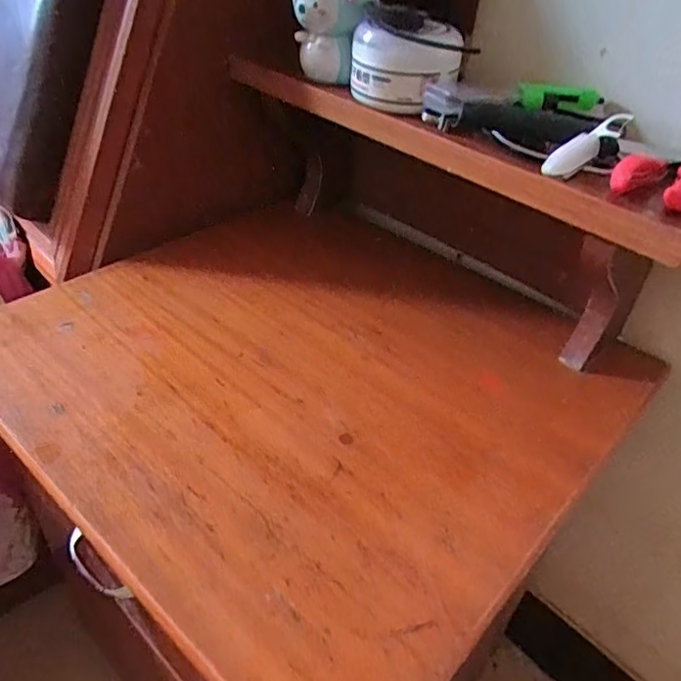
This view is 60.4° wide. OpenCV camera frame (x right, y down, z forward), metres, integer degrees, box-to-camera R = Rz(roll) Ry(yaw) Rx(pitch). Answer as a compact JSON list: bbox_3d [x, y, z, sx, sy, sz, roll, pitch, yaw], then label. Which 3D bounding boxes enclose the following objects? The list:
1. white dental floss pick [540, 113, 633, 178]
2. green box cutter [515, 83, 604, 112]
[{"bbox_3d":[0.177,-0.140,0.419,0.075,0.015,0.013,-35,46,-3],"label":"white dental floss pick"},{"bbox_3d":[0.181,-0.204,0.495,0.091,0.011,0.031,-8,67,-23],"label":"green box cutter"}]

